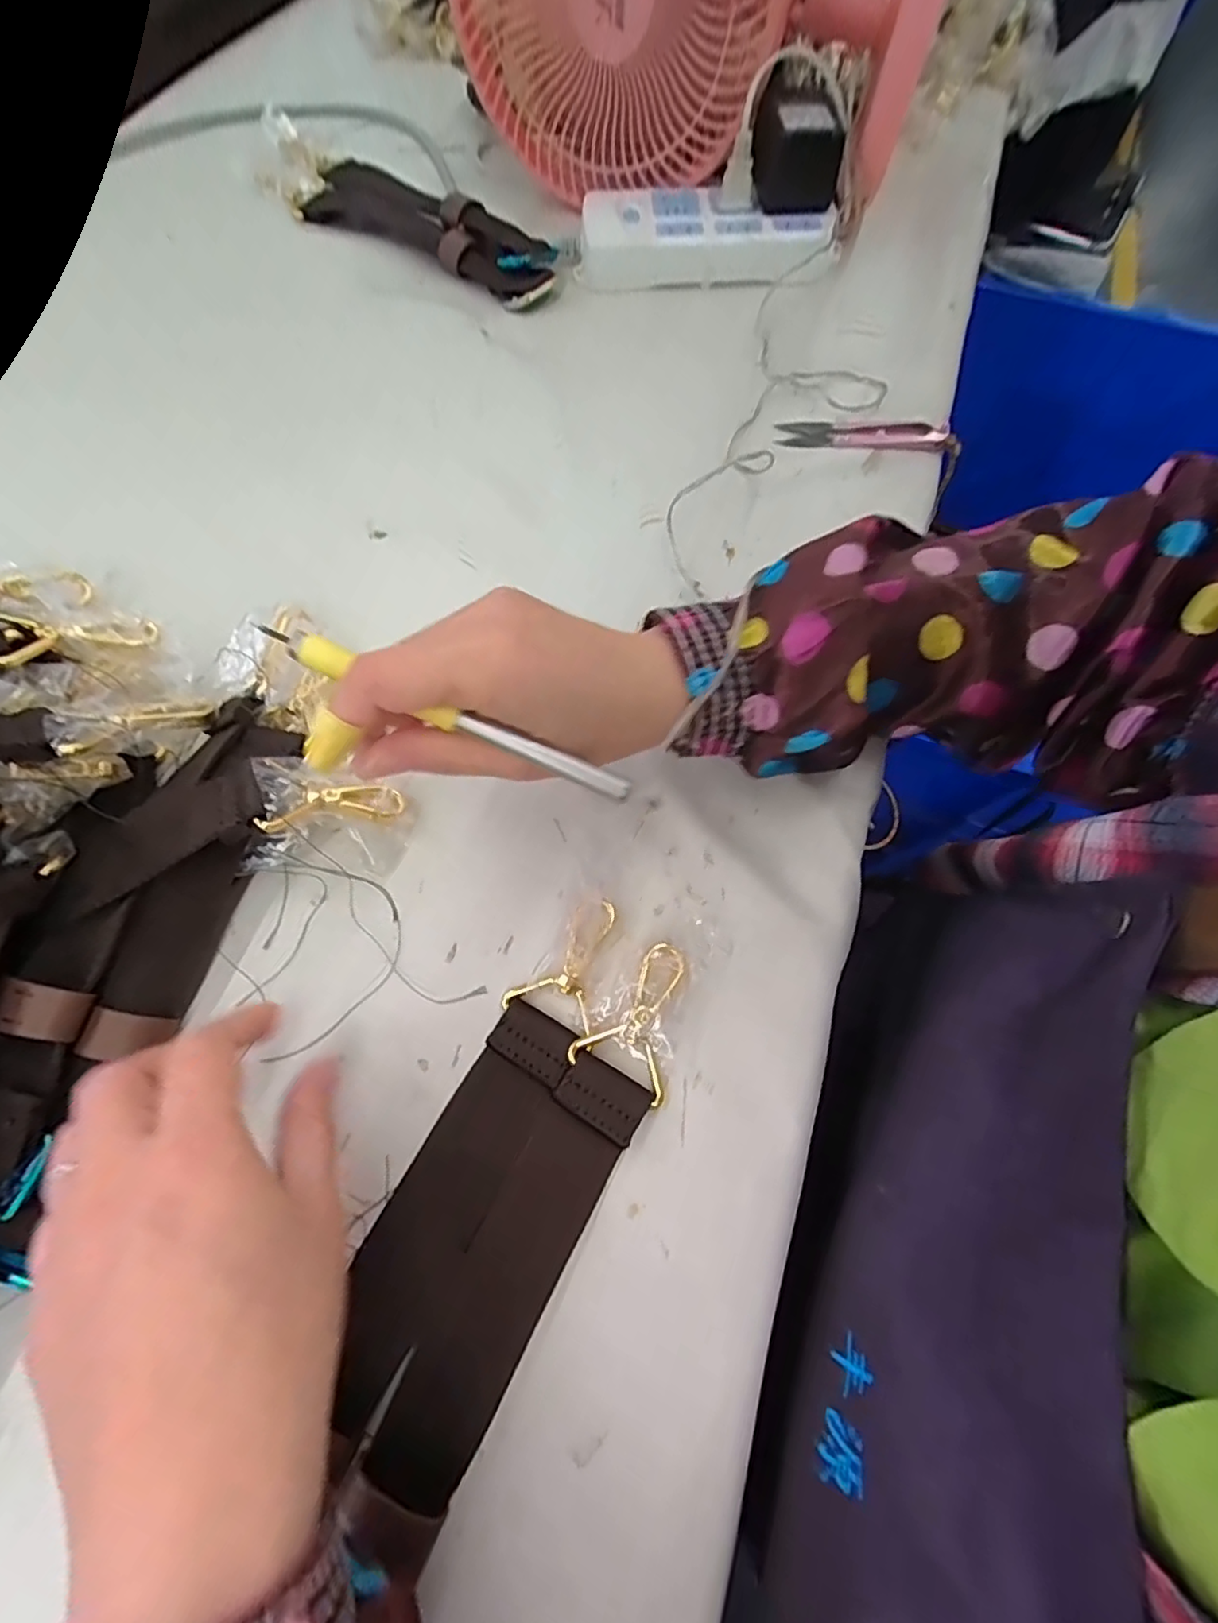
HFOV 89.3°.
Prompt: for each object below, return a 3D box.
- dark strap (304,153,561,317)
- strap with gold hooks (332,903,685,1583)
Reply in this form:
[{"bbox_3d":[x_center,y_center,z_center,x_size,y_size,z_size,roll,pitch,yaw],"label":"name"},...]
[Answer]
[{"bbox_3d":[-0.136,-0.462,0.483,0.255,0.023,0.084,31,72,9],"label":"dark strap"},{"bbox_3d":[-0.037,0.138,0.237,0.072,0.021,0.203,23,71,12],"label":"strap with gold hooks"}]

